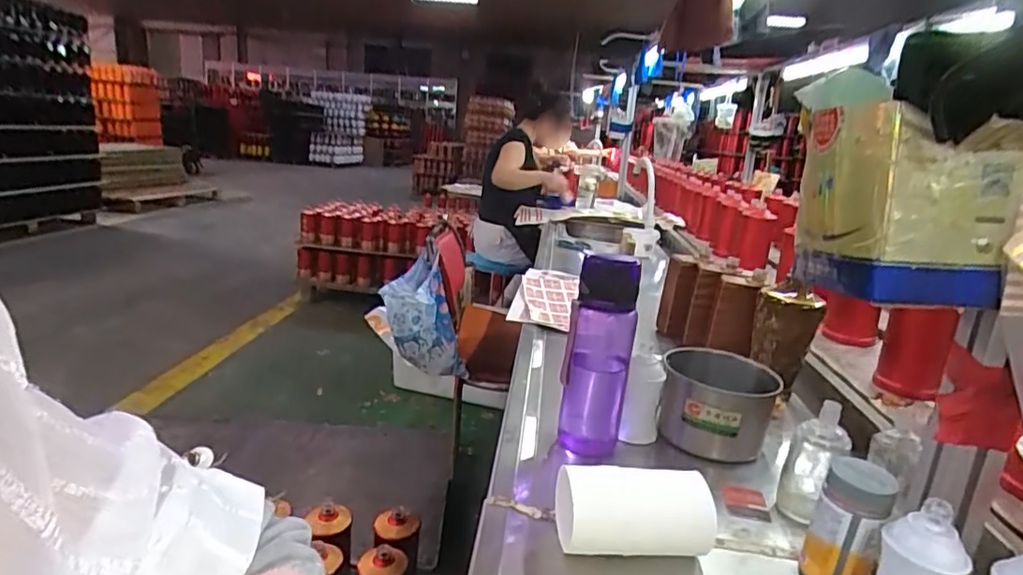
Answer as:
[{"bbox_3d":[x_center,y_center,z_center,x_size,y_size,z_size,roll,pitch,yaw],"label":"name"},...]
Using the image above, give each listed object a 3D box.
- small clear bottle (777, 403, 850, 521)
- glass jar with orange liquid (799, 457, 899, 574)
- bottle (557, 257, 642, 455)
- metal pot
[{"bbox_3d":[0.310,0.177,0.615,0.053,0.120,0.040,13,17,28],"label":"small clear bottle"},{"bbox_3d":[0.286,0.204,0.511,0.050,0.106,0.046,18,19,40],"label":"glass jar with orange liquid"},{"bbox_3d":[0.097,0.083,0.680,0.072,0.231,0.085,8,15,12],"label":"bottle"},{"bbox_3d":[0.253,0.146,0.750,0.128,0.094,0.125,5,15,-1],"label":"metal pot"}]

